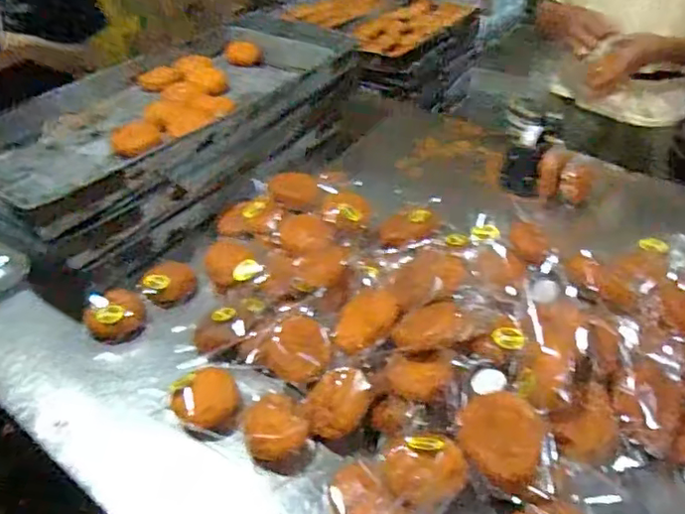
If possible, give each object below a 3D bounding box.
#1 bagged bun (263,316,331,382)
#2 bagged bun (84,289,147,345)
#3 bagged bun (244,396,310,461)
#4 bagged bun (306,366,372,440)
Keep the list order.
[{"bbox_3d":[-0.064,0.130,0.833,0.094,0.048,0.081,-10,40,-8],"label":"bagged bun"},{"bbox_3d":[-0.367,0.091,0.952,0.089,0.056,0.087,-2,39,1],"label":"bagged bun"},{"bbox_3d":[-0.090,0.230,0.781,0.074,0.050,0.081,-2,39,1],"label":"bagged bun"},{"bbox_3d":[-0.004,0.192,0.781,0.085,0.042,0.092,1,39,5],"label":"bagged bun"}]

